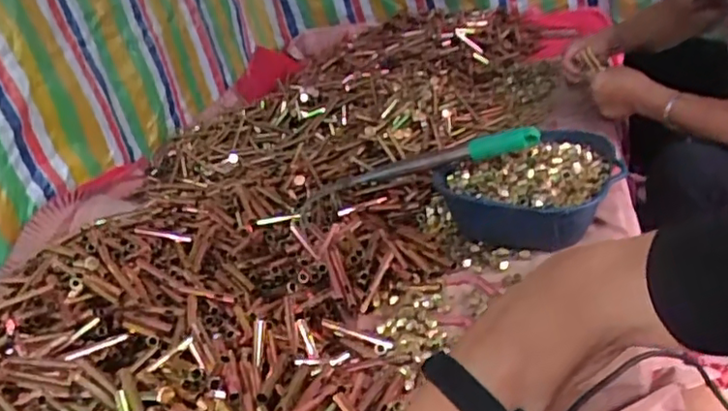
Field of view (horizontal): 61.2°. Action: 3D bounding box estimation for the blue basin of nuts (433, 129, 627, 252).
[{"bbox_3d":[0.223,-0.020,0.825,0.208,0.107,0.212,-6,28,3],"label":"blue basin of nuts"}]

